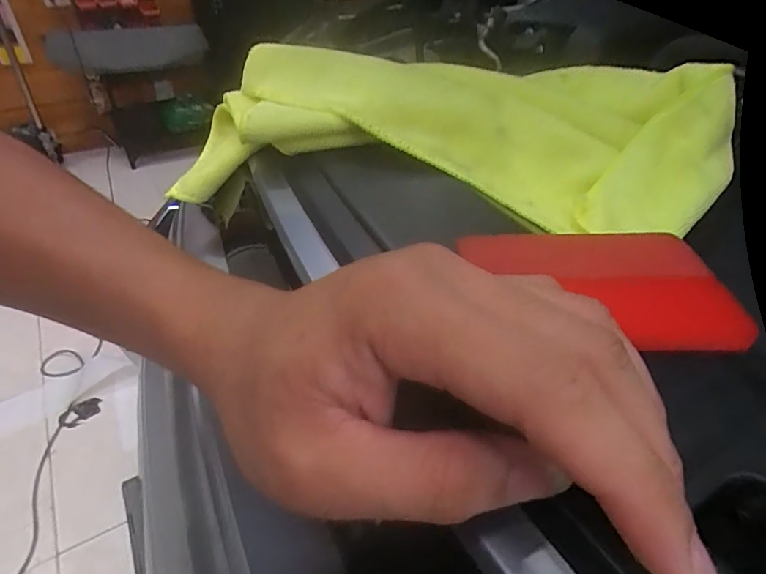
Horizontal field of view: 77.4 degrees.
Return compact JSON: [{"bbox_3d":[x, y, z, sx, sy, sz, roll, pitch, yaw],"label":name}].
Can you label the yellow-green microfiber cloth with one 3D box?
[{"bbox_3d":[0.035,-0.112,0.335,0.348,0.073,0.169,13,40,17],"label":"yellow-green microfiber cloth"}]

